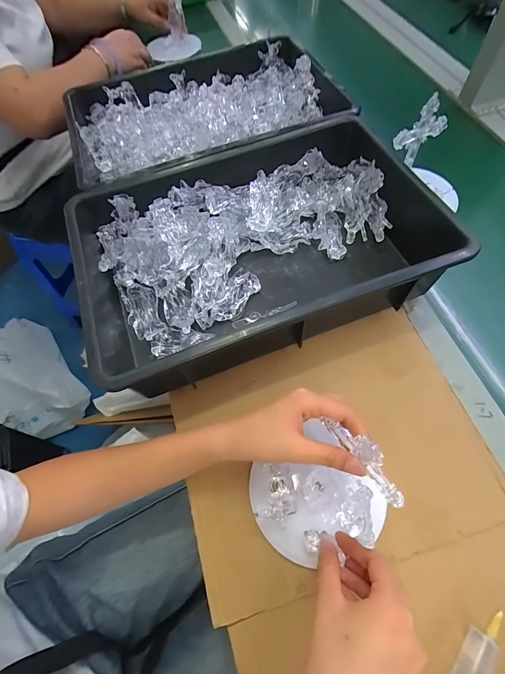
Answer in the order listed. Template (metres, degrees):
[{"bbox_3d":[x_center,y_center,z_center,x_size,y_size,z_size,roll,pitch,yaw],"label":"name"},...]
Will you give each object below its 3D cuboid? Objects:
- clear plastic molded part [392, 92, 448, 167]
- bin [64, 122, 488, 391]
[{"bbox_3d":[0.232,-0.281,0.438,0.086,0.082,0.013,-29,65,-11],"label":"clear plastic molded part"},{"bbox_3d":[-0.006,-0.107,0.400,0.422,0.094,0.270,-21,63,-7],"label":"bin"}]

